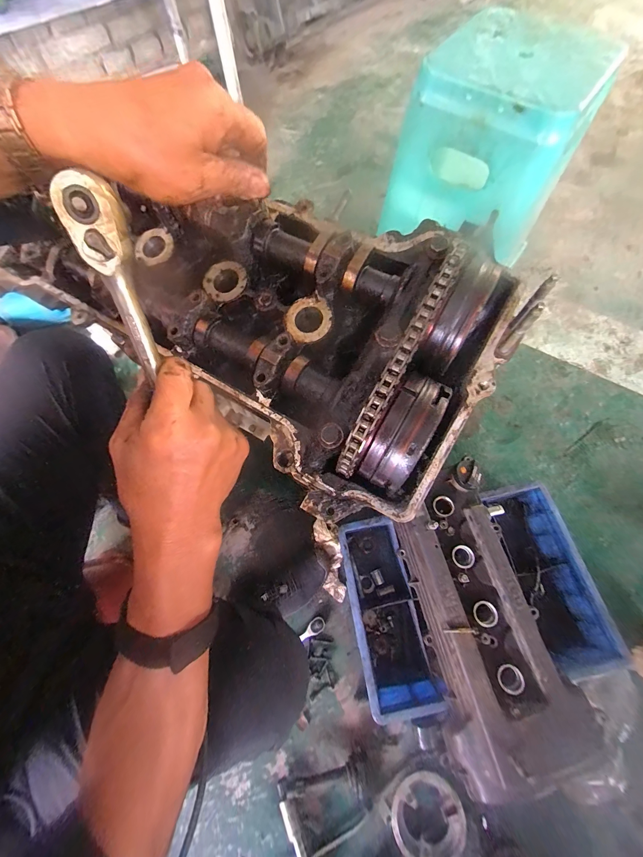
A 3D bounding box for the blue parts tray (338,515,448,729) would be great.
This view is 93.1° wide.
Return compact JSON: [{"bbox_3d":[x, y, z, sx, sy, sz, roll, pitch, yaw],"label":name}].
[{"bbox_3d":[0.120,0.345,0.597,0.120,0.132,0.313,-10,70,-3],"label":"blue parts tray"}]

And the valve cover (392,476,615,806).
[{"bbox_3d":[0.264,0.295,0.504,0.217,0.100,0.426,-13,70,-4],"label":"valve cover"}]

